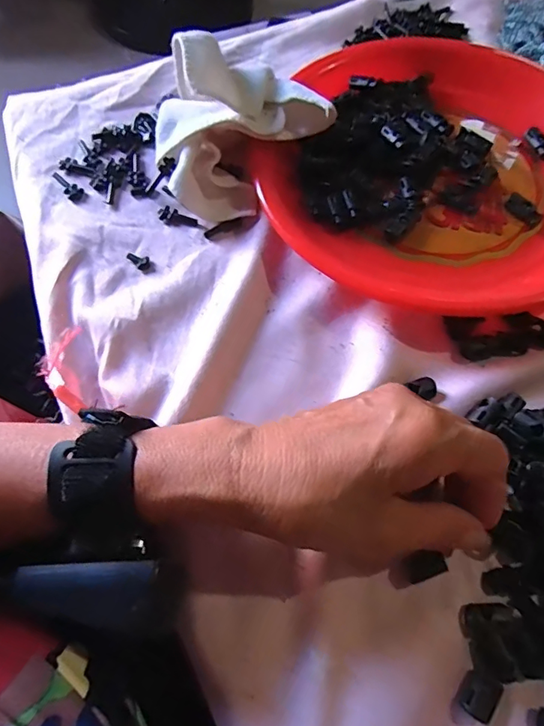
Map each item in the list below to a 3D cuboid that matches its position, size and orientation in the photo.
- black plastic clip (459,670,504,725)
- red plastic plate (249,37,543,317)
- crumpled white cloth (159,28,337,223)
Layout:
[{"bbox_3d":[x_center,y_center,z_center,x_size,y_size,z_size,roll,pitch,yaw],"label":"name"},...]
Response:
[{"bbox_3d":[0.098,0.156,0.220,0.015,0.006,0.019,28,69,12],"label":"black plastic clip"},{"bbox_3d":[0.128,-0.149,0.340,0.239,0.026,0.245,0,66,0],"label":"red plastic plate"},{"bbox_3d":[-0.029,-0.167,0.321,0.100,0.069,0.117,35,71,14],"label":"crumpled white cloth"}]

